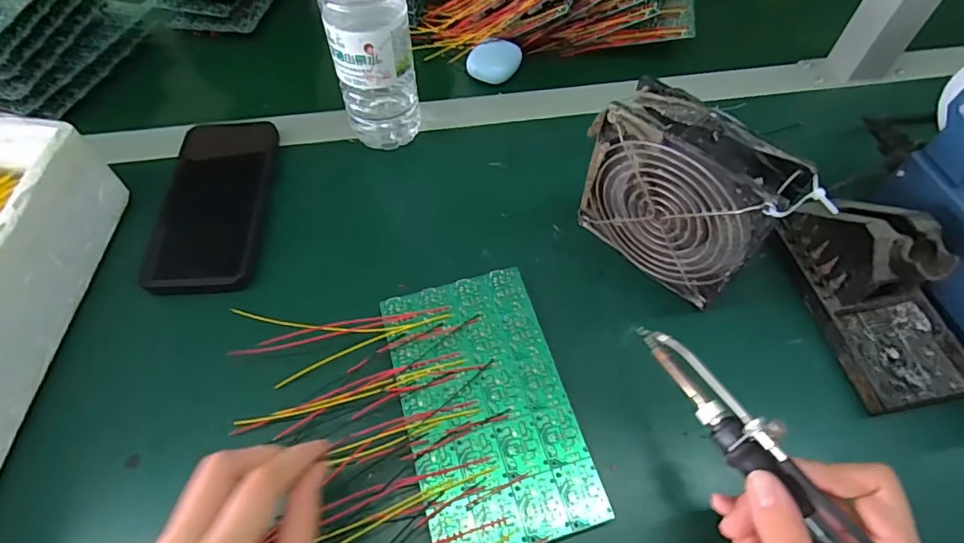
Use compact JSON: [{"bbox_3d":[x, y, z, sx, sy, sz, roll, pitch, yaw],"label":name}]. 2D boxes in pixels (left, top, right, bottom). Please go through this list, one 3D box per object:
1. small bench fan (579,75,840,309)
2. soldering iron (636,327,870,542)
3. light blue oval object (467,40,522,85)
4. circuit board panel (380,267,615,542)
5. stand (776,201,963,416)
[{"bbox_3d":[0.133,-0.044,0.342,0.130,0.116,0.042,40,66,22],"label":"small bench fan"},{"bbox_3d":[0.144,0.100,0.236,0.016,0.032,0.209,-21,50,-15],"label":"soldering iron"},{"bbox_3d":[0.012,-0.214,0.515,0.040,0.023,0.048,30,63,18],"label":"light blue oval object"},{"bbox_3d":[0.002,0.081,0.325,0.101,0.004,0.171,-15,60,-8],"label":"circuit board panel"},{"bbox_3d":[0.273,0.011,0.342,0.074,0.078,0.140,-10,58,-6],"label":"stand"}]

